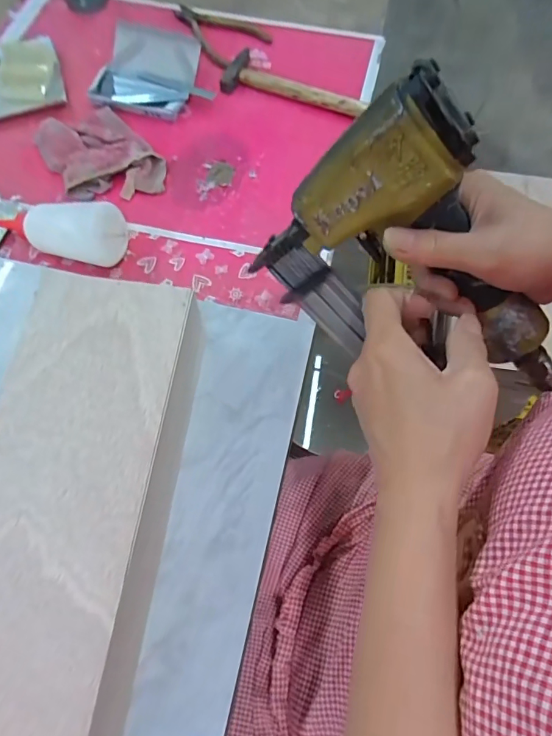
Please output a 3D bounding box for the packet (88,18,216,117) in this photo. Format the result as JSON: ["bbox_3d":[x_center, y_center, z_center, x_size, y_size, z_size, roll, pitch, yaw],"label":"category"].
[{"bbox_3d":[-0.170,-0.400,0.587,0.142,0.033,0.119,13,67,4],"label":"packet"}]

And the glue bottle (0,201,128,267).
[{"bbox_3d":[-0.244,-0.149,0.468,0.162,0.049,0.059,6,67,1],"label":"glue bottle"}]

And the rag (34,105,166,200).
[{"bbox_3d":[-0.220,-0.268,0.539,0.115,0.023,0.165,-33,72,-14],"label":"rag"}]

